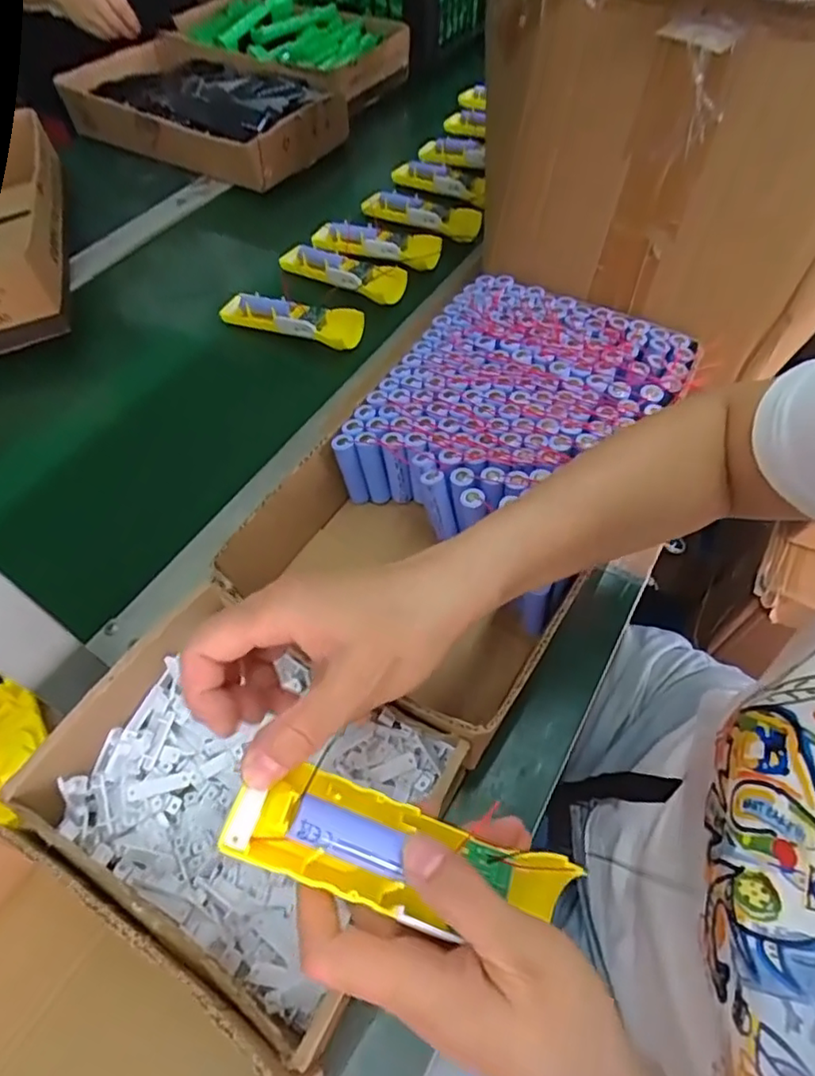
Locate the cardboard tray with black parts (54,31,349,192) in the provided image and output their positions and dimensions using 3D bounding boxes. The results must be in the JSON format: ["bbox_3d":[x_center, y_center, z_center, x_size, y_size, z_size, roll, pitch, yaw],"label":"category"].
[{"bbox_3d":[-0.286,-0.610,0.828,0.372,0.082,0.195,25,60,18],"label":"cardboard tray with black parts"}]

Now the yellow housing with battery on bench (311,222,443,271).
[{"bbox_3d":[-0.037,-0.352,0.695,0.163,0.026,0.046,17,58,13],"label":"yellow housing with battery on bench"}]

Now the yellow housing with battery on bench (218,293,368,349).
[{"bbox_3d":[-0.126,-0.233,0.636,0.156,0.032,0.042,13,58,11],"label":"yellow housing with battery on bench"}]

